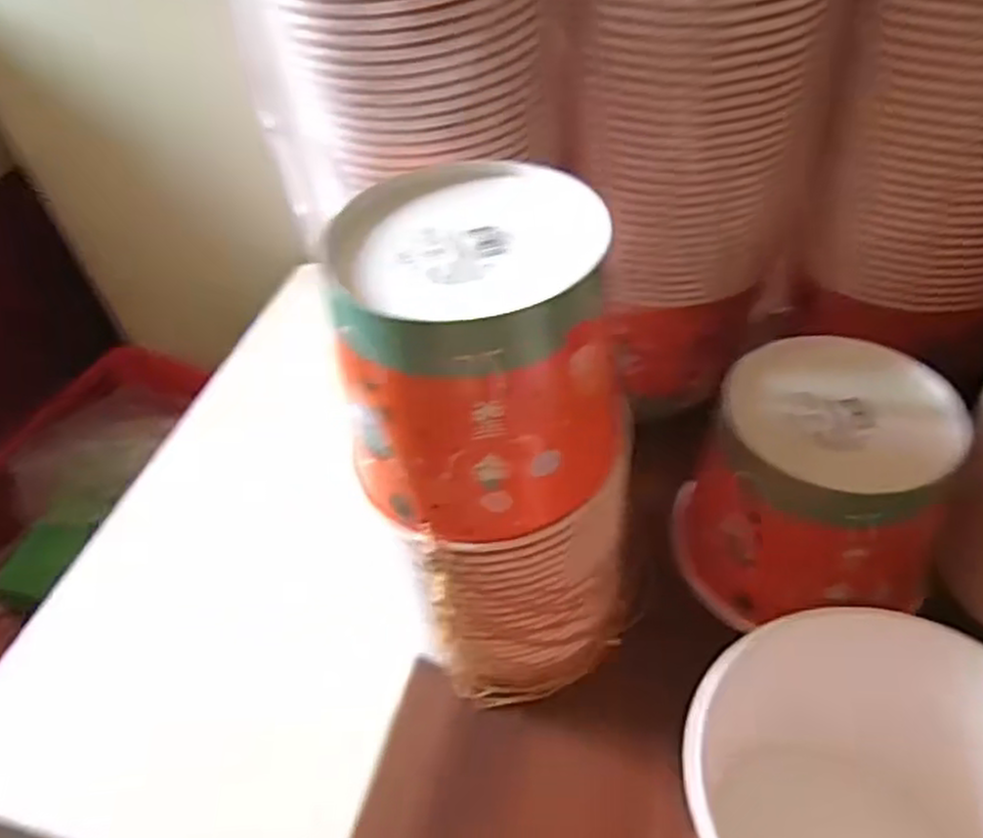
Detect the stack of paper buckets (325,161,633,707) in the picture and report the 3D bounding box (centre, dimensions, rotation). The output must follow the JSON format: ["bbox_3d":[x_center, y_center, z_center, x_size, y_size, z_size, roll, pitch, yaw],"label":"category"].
[{"bbox_3d":[0.004,0.028,0.441,0.143,0.287,0.145,-21,48,-12],"label":"stack of paper buckets"}]

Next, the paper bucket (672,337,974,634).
[{"bbox_3d":[0.201,0.046,0.487,0.142,0.136,0.130,-4,47,4],"label":"paper bucket"}]

